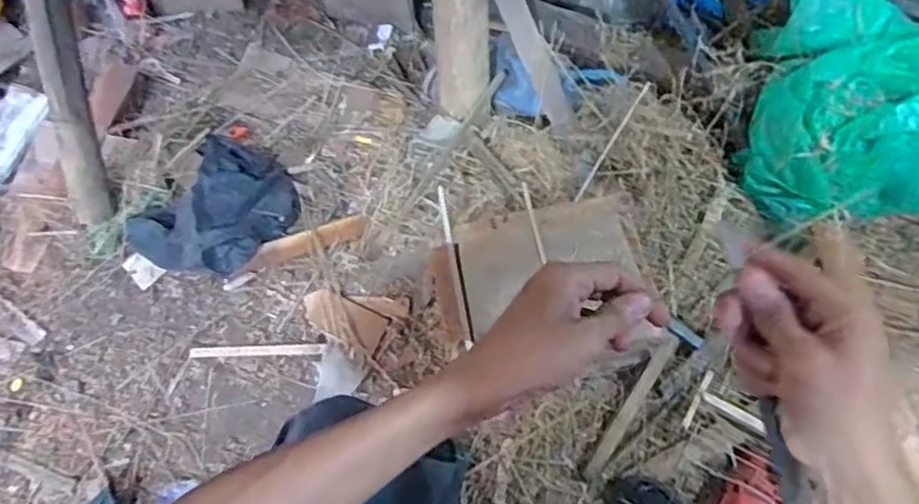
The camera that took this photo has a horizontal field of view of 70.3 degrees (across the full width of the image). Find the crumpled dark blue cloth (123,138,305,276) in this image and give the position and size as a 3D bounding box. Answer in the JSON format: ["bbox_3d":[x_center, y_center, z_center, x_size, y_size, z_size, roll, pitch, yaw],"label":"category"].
[{"bbox_3d":[-0.376,-0.067,1.017,0.218,0.058,0.236,31,70,17],"label":"crumpled dark blue cloth"}]

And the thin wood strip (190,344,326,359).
[{"bbox_3d":[-0.295,0.144,0.957,0.195,0.008,0.017,-3,64,2],"label":"thin wood strip"}]

